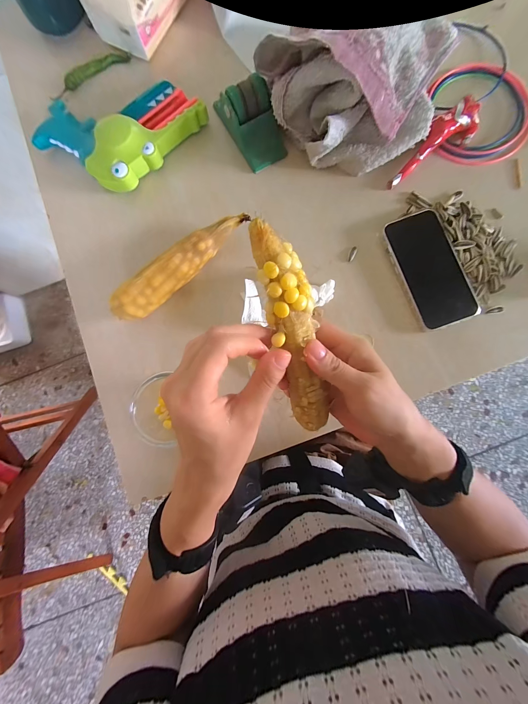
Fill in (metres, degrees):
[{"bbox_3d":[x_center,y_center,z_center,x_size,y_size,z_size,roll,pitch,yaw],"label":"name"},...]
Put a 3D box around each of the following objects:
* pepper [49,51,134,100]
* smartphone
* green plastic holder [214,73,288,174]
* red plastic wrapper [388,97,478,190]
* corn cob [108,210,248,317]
[{"bbox_3d":[-0.257,-0.409,0.376,0.129,0.016,0.019,-30,83,-1],"label":"pepper"},{"bbox_3d":[0.207,-0.103,0.318,0.072,0.013,0.144,-20,83,0],"label":"smartphone"},{"bbox_3d":[-0.014,-0.293,0.329,0.059,0.057,0.077,-34,83,-2],"label":"green plastic holder"},{"bbox_3d":[0.214,-0.262,0.321,0.128,0.034,0.040,-38,84,-2],"label":"red plastic wrapper"},{"bbox_3d":[-0.101,-0.108,0.318,0.191,0.045,0.035,-41,84,-3],"label":"corn cob"}]

